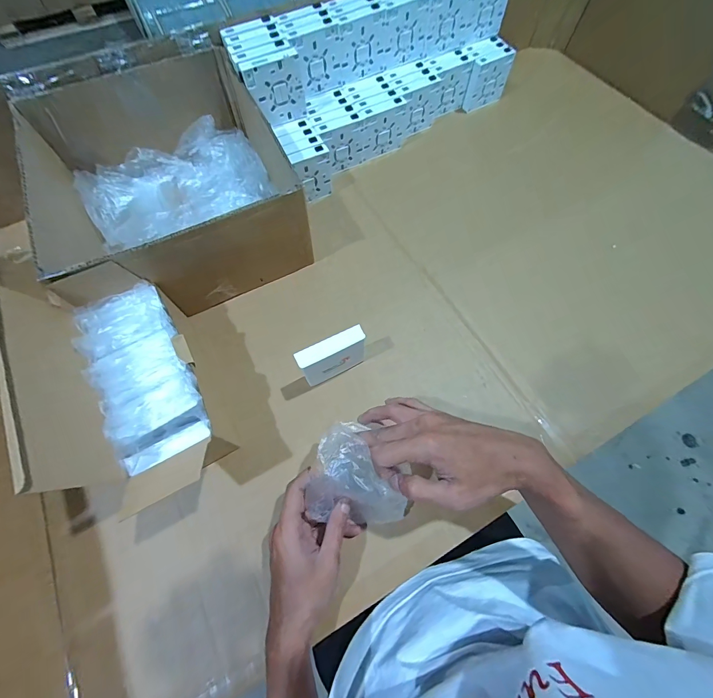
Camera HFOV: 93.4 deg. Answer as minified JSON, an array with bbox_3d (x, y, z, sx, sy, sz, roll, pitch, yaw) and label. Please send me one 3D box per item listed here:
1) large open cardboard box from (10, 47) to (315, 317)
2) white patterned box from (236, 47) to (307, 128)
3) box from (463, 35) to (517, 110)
[{"bbox_3d":[-0.268,-0.235,0.504,0.299,0.163,0.324,-24,68,-10],"label":"large open cardboard box"},{"bbox_3d":[-0.122,-0.392,0.514,0.085,0.091,0.020,-32,72,-13],"label":"white patterned box"},{"bbox_3d":[0.249,-0.545,0.673,0.094,0.092,0.059,-20,69,-9],"label":"box"}]

